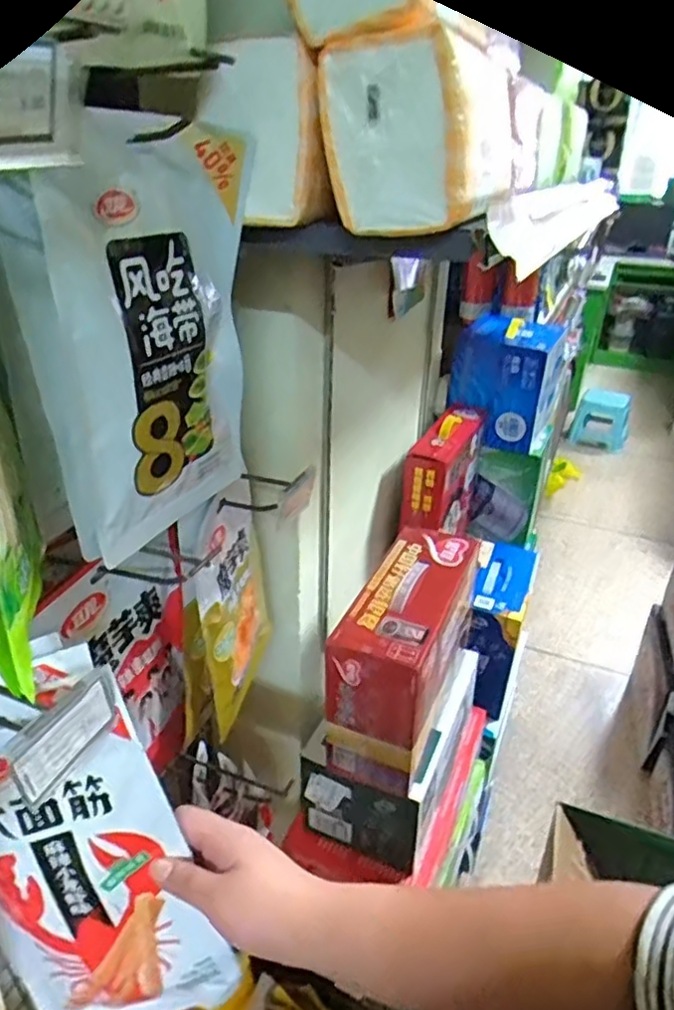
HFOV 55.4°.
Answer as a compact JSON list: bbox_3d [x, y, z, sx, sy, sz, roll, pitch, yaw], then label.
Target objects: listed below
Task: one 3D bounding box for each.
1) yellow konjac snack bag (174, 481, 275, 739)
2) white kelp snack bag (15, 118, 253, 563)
[{"bbox_3d":[-0.104,0.091,0.652,0.030,0.251,0.170,7,29,9],"label":"yellow konjac snack bag"},{"bbox_3d":[-0.115,-0.105,0.432,0.024,0.257,0.157,18,33,26],"label":"white kelp snack bag"}]

